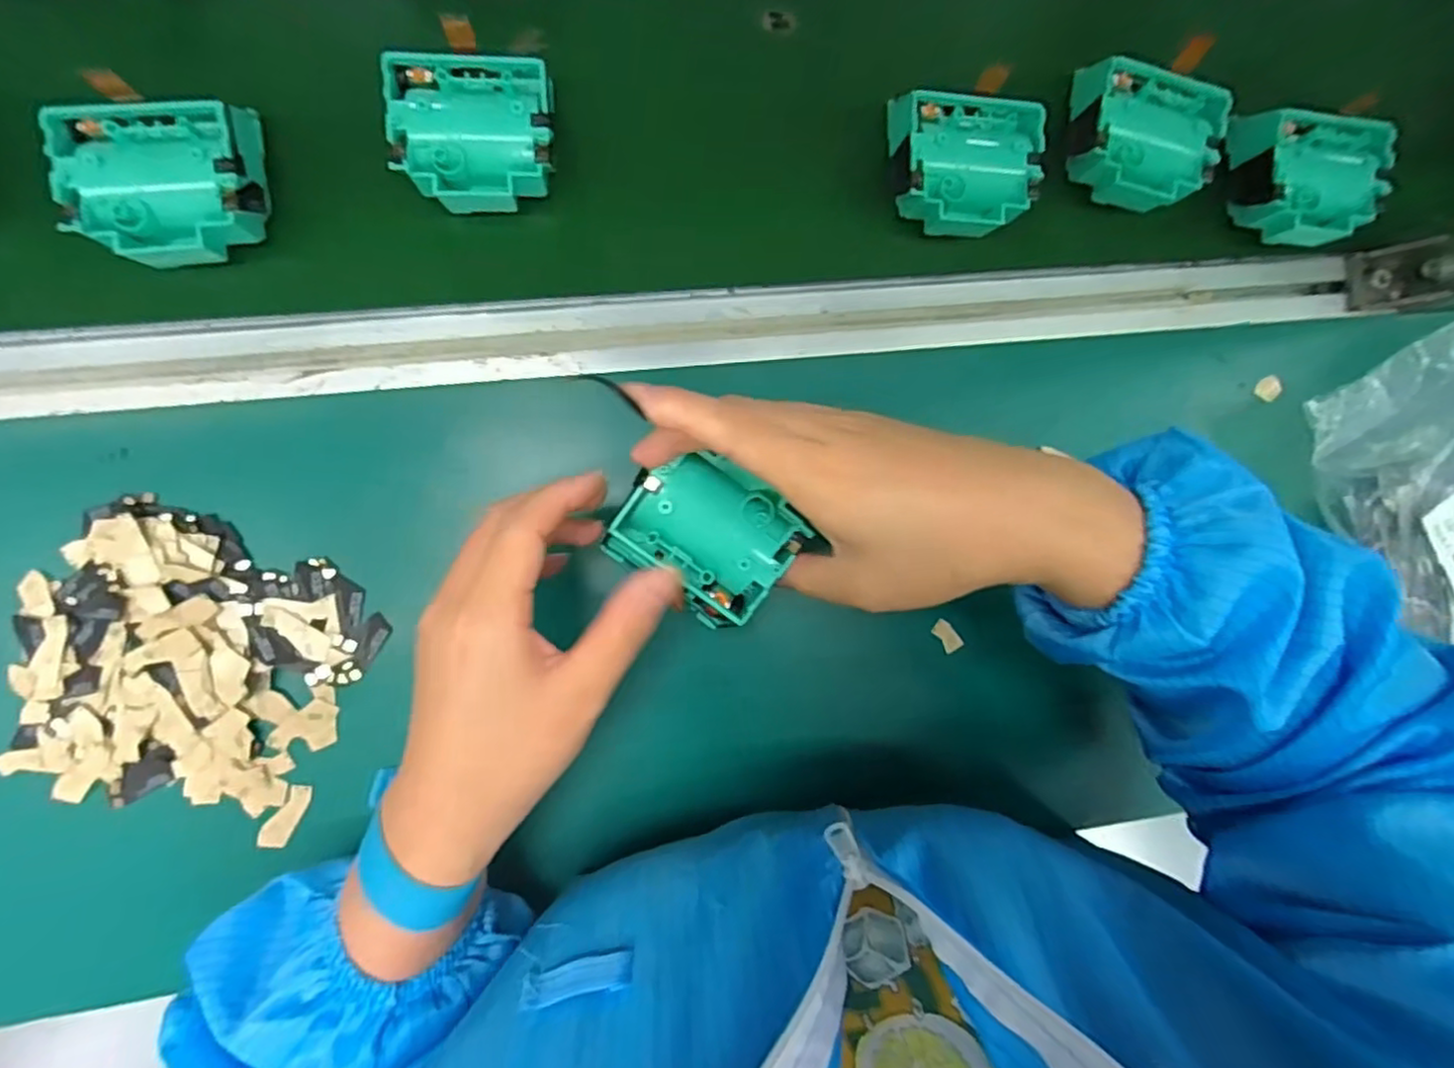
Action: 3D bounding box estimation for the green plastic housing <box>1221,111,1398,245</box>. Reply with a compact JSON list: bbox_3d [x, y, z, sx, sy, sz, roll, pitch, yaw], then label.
[{"bbox_3d":[0.324,-0.201,0.382,0.066,0.044,0.064,14,95,-8],"label":"green plastic housing"}]

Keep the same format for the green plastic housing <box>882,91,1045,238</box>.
[{"bbox_3d":[0.126,-0.199,0.366,0.076,0.037,0.073,4,97,-7],"label":"green plastic housing"}]

